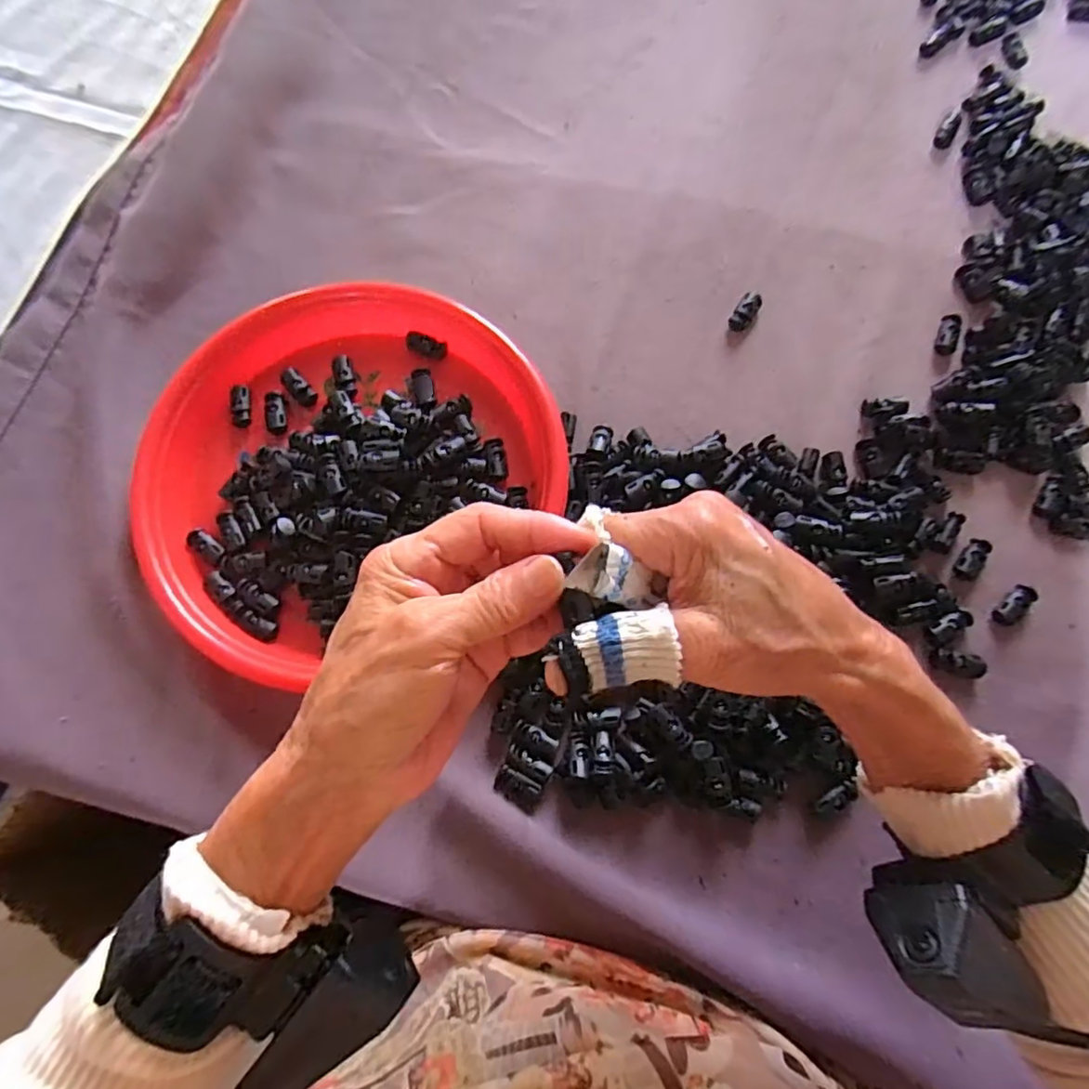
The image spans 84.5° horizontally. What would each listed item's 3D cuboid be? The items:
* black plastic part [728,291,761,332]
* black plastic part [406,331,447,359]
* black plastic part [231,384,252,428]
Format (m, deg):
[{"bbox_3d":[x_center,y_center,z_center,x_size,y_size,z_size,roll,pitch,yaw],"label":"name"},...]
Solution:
[{"bbox_3d":[0.140,-0.162,0.417,0.015,0.007,0.029,32,79,7],"label":"black plastic part"},{"bbox_3d":[-0.080,-0.135,0.407,0.028,0.006,0.012,17,77,4],"label":"black plastic part"},{"bbox_3d":[-0.199,-0.091,0.394,0.010,0.006,0.027,-2,94,-1],"label":"black plastic part"}]

